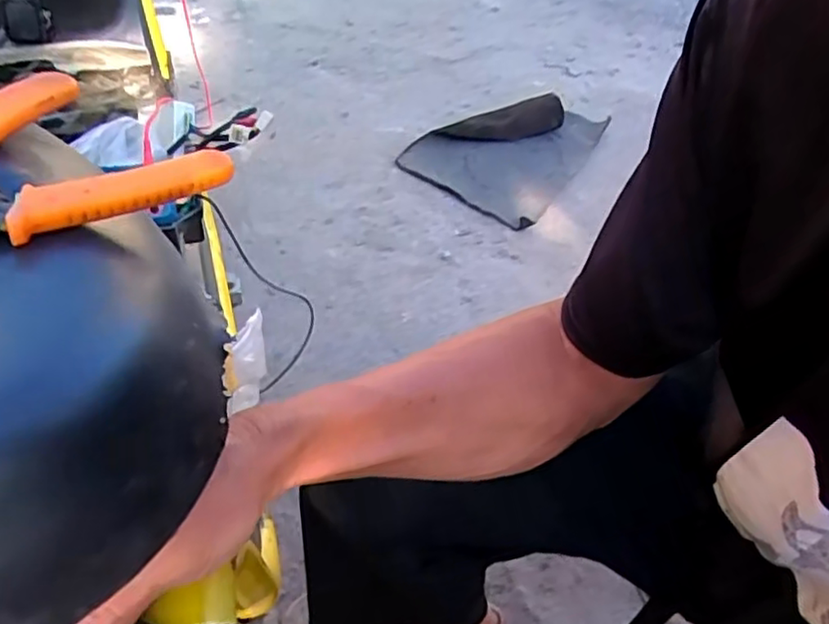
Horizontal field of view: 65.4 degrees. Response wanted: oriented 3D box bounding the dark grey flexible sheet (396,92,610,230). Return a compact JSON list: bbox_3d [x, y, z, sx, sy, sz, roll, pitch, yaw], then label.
[{"bbox_3d":[0.229,-0.406,1.550,0.352,0.063,0.477,26,51,23],"label":"dark grey flexible sheet"}]

